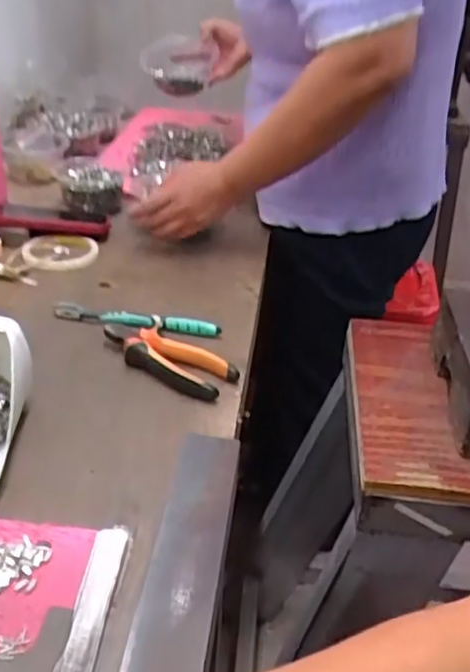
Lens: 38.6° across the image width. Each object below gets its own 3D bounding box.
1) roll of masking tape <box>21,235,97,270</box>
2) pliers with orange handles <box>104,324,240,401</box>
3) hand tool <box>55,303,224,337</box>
[{"bbox_3d":[-0.234,-0.114,0.897,0.099,0.010,0.095,-1,32,-9],"label":"roll of masking tape"},{"bbox_3d":[-0.071,0.019,0.687,0.159,0.023,0.061,27,38,32],"label":"pliers with orange handles"},{"bbox_3d":[-0.112,-0.014,0.750,0.190,0.025,0.020,8,31,5],"label":"hand tool"}]

